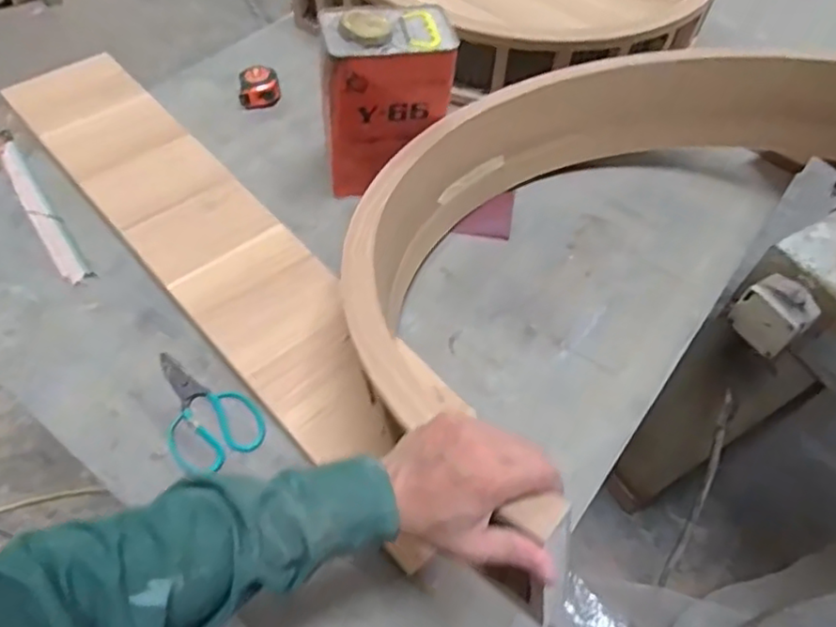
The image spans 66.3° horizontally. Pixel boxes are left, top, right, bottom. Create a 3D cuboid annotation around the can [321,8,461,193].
[{"bbox_3d":[-0.044,-0.298,0.897,0.173,0.219,0.114,-7,57,-10],"label":"can"}]

